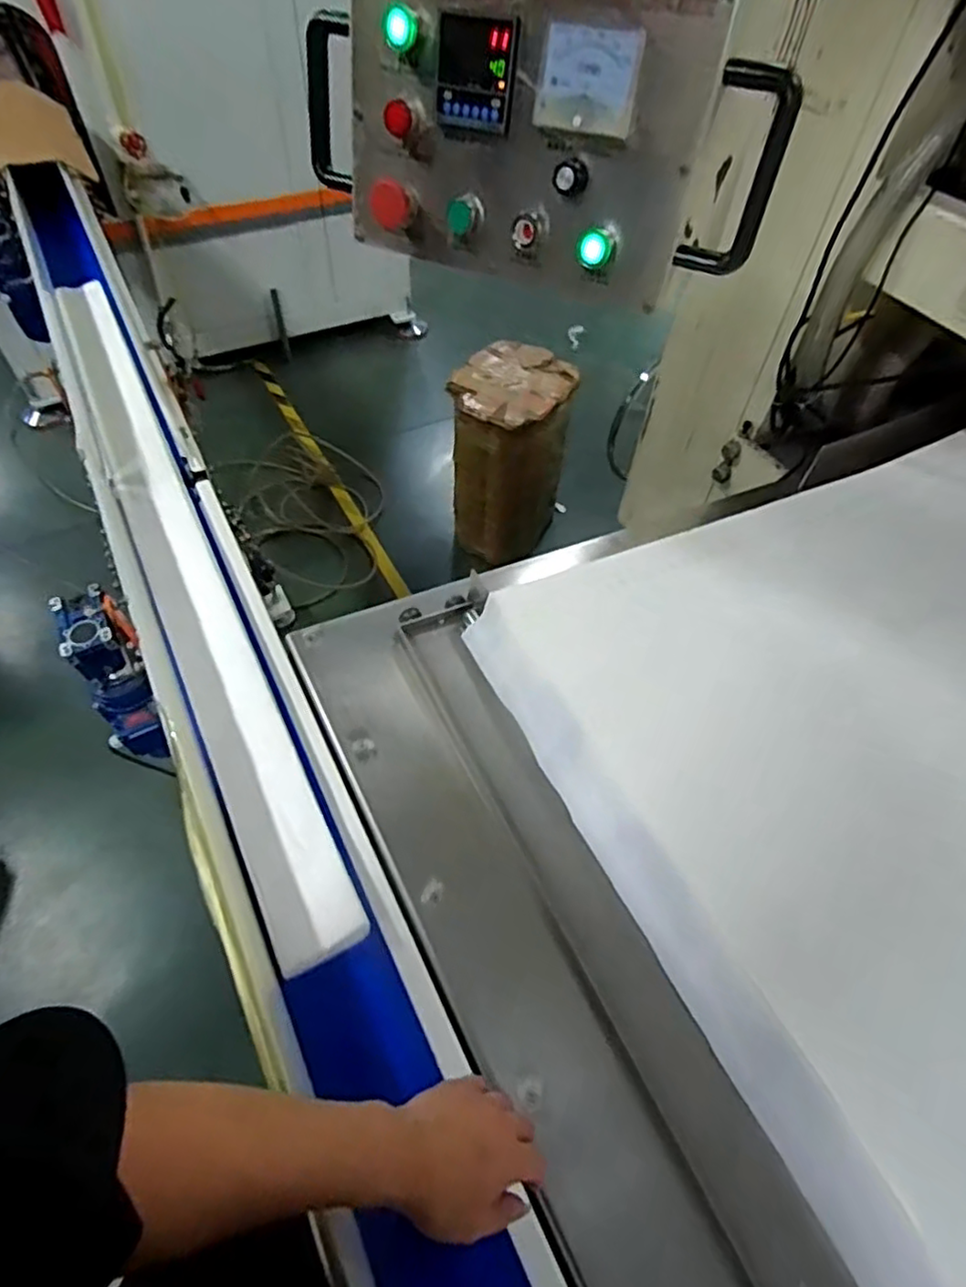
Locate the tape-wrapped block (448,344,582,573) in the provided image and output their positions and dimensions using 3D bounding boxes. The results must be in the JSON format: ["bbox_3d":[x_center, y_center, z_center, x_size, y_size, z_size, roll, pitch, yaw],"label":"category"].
[{"bbox_3d":[0.073,-0.534,1.914,0.314,0.547,0.364,15,55,7],"label":"tape-wrapped block"}]

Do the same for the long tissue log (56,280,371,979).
[{"bbox_3d":[-0.458,-0.175,0.943,0.110,0.097,1.338,-22,58,-18],"label":"long tissue log"}]

